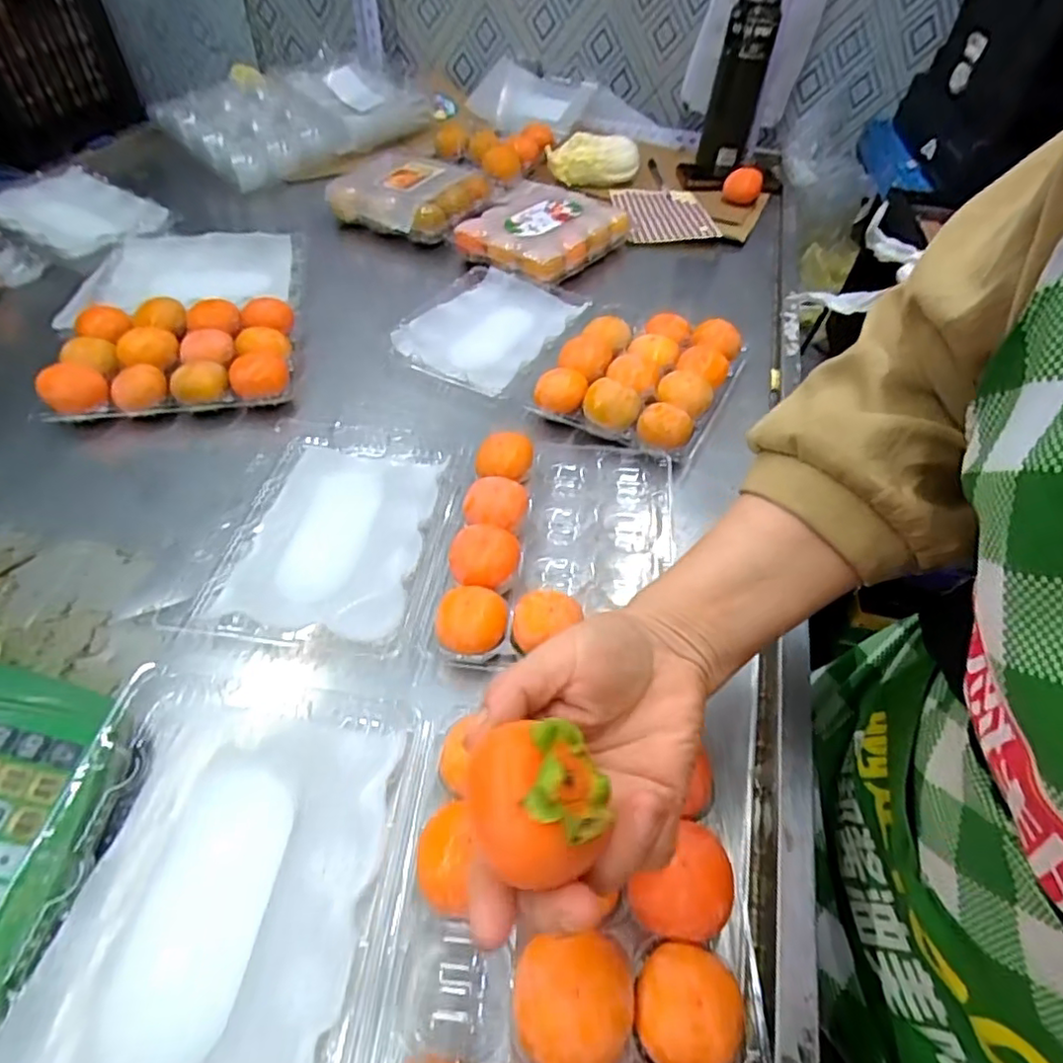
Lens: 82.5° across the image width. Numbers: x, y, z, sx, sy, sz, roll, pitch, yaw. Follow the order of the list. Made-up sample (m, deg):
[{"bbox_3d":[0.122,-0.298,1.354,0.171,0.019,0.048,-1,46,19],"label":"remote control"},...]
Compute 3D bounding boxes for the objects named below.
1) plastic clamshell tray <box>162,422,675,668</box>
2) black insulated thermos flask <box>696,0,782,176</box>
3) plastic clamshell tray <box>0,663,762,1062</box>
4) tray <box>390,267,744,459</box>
[{"bbox_3d":[-0.062,-0.002,0.475,0.340,0.048,0.225,8,50,2],"label":"plastic clamshell tray"},{"bbox_3d":[0.327,-0.717,0.951,0.075,0.268,0.076,12,50,6],"label":"black insulated thermos flask"},{"bbox_3d":[-0.070,0.184,0.298,0.337,0.045,0.222,7,50,1],"label":"plastic clamshell tray"},{"bbox_3d":[0.037,-0.200,0.649,0.347,0.048,0.217,27,53,18],"label":"tray"}]

